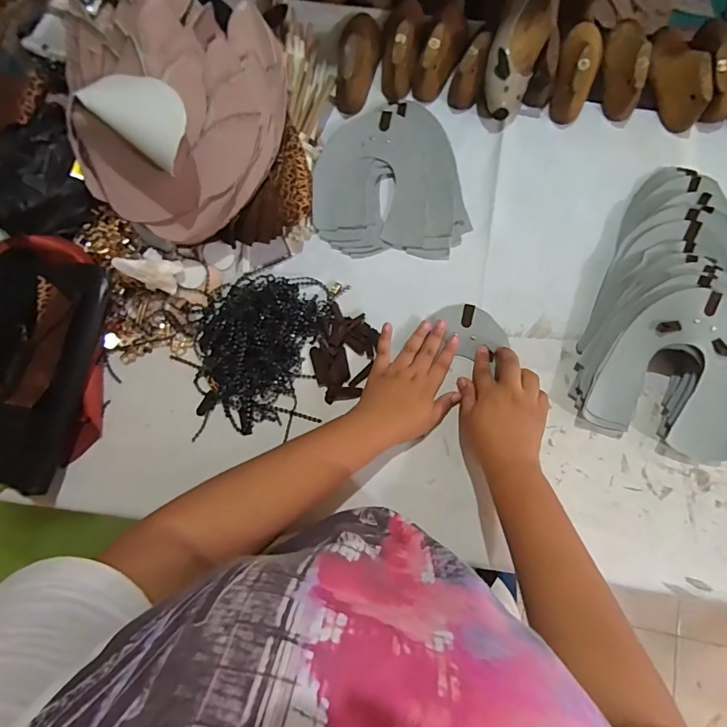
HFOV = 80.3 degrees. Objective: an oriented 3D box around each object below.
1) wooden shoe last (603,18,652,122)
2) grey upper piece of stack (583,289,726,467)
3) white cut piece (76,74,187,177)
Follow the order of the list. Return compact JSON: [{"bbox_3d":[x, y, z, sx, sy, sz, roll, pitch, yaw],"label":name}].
[{"bbox_3d":[0.324,-0.377,0.537,0.032,0.060,0.131,6,79,2],"label":"wooden shoe last"},{"bbox_3d":[0.339,0.008,0.463,0.153,0.064,0.156,19,80,4],"label":"grey upper piece of stack"},{"bbox_3d":[-0.200,-0.227,0.385,0.102,0.012,0.060,39,111,1],"label":"white cut piece"}]

